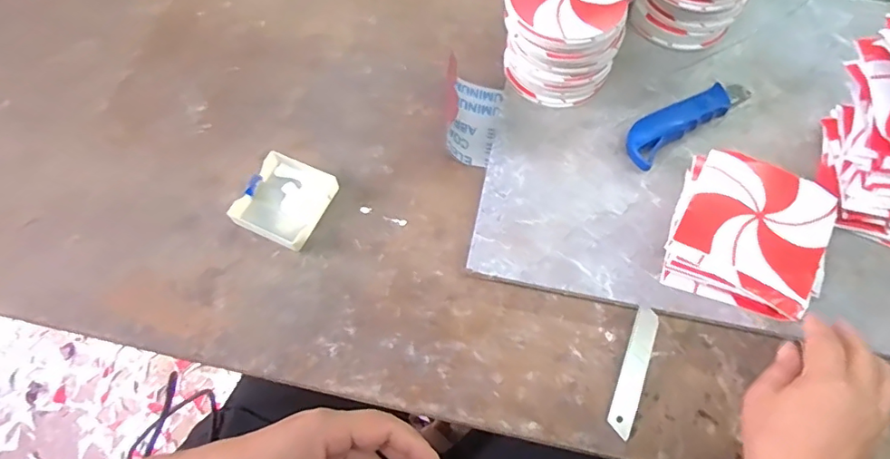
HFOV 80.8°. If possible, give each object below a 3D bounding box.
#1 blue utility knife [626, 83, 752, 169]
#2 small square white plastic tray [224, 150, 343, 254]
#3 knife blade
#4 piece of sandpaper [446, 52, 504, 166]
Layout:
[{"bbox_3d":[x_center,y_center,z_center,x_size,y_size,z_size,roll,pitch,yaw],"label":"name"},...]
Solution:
[{"bbox_3d":[0.227,-0.107,0.489,0.153,0.024,0.038,-35,70,-13],"label":"blue utility knife"},{"bbox_3d":[-0.145,-0.029,0.475,0.073,0.016,0.081,20,68,10],"label":"small square white plastic tray"},{"bbox_3d":[0.148,0.110,0.409,0.018,0.004,0.098,18,76,14],"label":"knife blade"},{"bbox_3d":[0.025,-0.114,0.519,0.057,0.024,0.106,9,66,5],"label":"piece of sandpaper"}]

